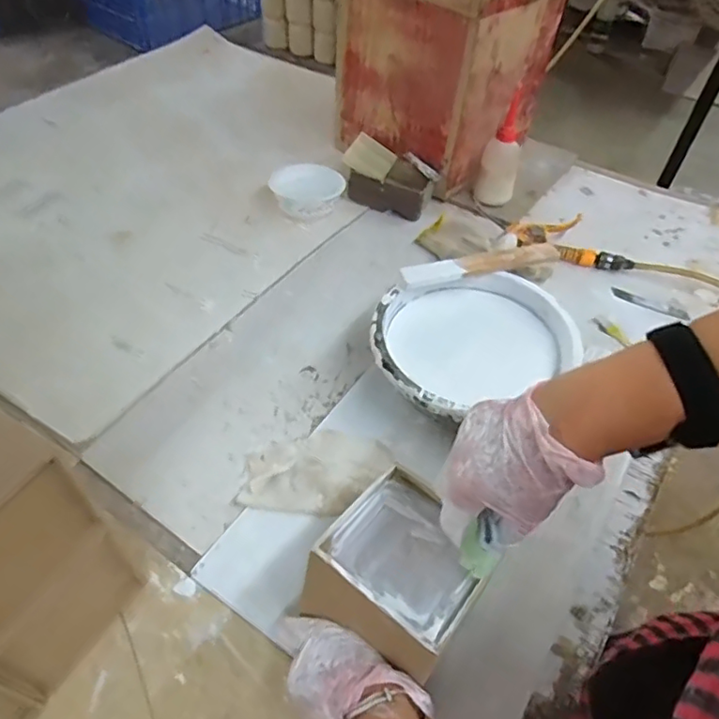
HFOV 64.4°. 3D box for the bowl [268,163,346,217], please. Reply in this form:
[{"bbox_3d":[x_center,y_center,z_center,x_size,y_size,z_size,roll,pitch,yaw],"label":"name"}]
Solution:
[{"bbox_3d":[-0.079,-0.259,0.887,0.108,0.053,0.108,1,49,-1],"label":"bowl"}]

